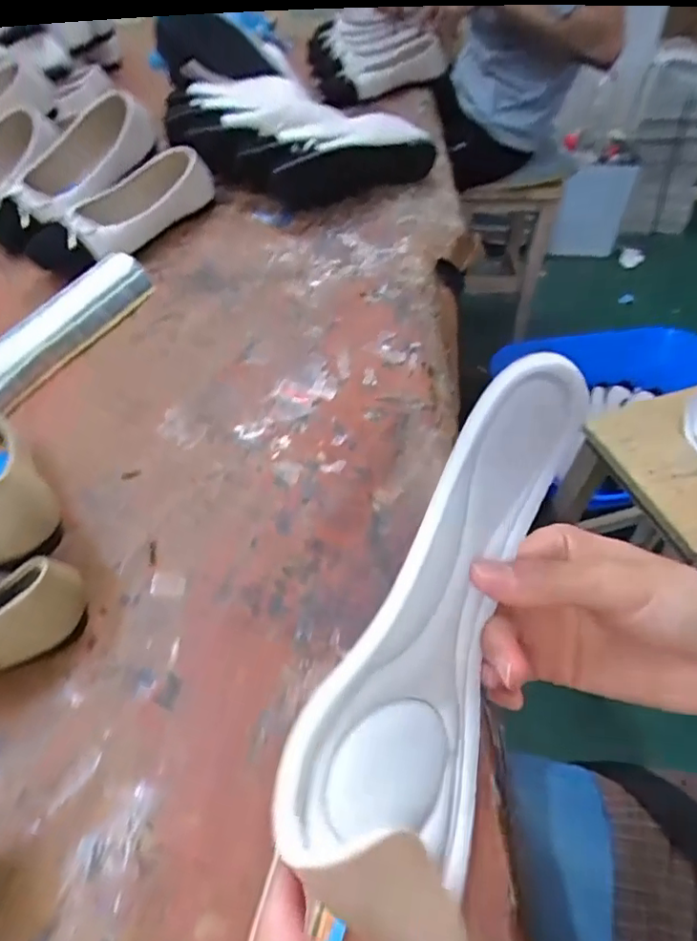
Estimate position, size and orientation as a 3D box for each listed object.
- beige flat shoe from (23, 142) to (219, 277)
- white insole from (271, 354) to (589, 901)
[{"bbox_3d":[-0.298,-0.337,0.721,0.096,0.074,0.246,26,55,19],"label":"beige flat shoe"},{"bbox_3d":[0.045,0.046,0.204,0.031,0.074,0.182,6,61,49],"label":"white insole"}]

